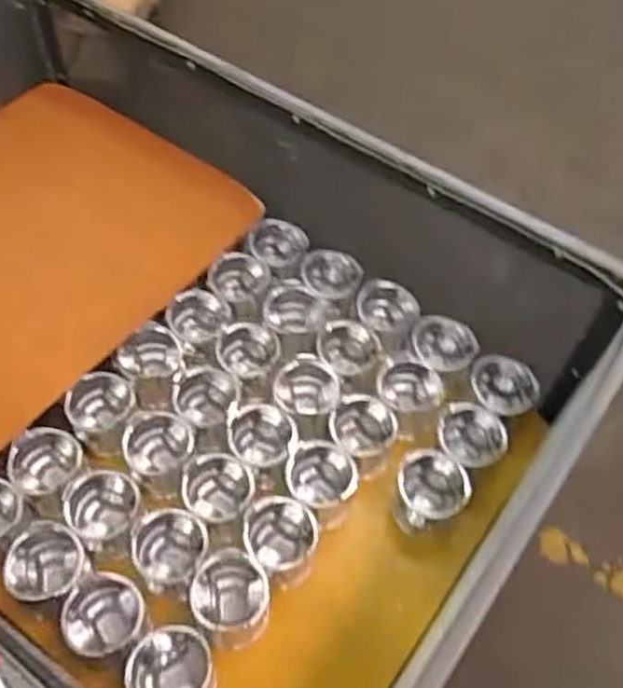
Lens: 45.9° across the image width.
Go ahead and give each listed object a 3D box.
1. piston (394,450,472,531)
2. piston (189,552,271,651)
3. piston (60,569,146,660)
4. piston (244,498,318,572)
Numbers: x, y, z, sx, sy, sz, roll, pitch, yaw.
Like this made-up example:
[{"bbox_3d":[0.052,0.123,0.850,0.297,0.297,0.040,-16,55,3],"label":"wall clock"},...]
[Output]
[{"bbox_3d":[0.153,0.197,0.960,0.088,0.086,0.088,1,56,-2],"label":"piston"},{"bbox_3d":[-0.095,0.302,0.867,0.089,0.079,0.090,1,56,-2],"label":"piston"},{"bbox_3d":[-0.239,0.319,0.852,0.091,0.063,0.086,10,56,4],"label":"piston"},{"bbox_3d":[-0.038,0.240,0.910,0.086,0.084,0.085,1,56,-2],"label":"piston"}]

